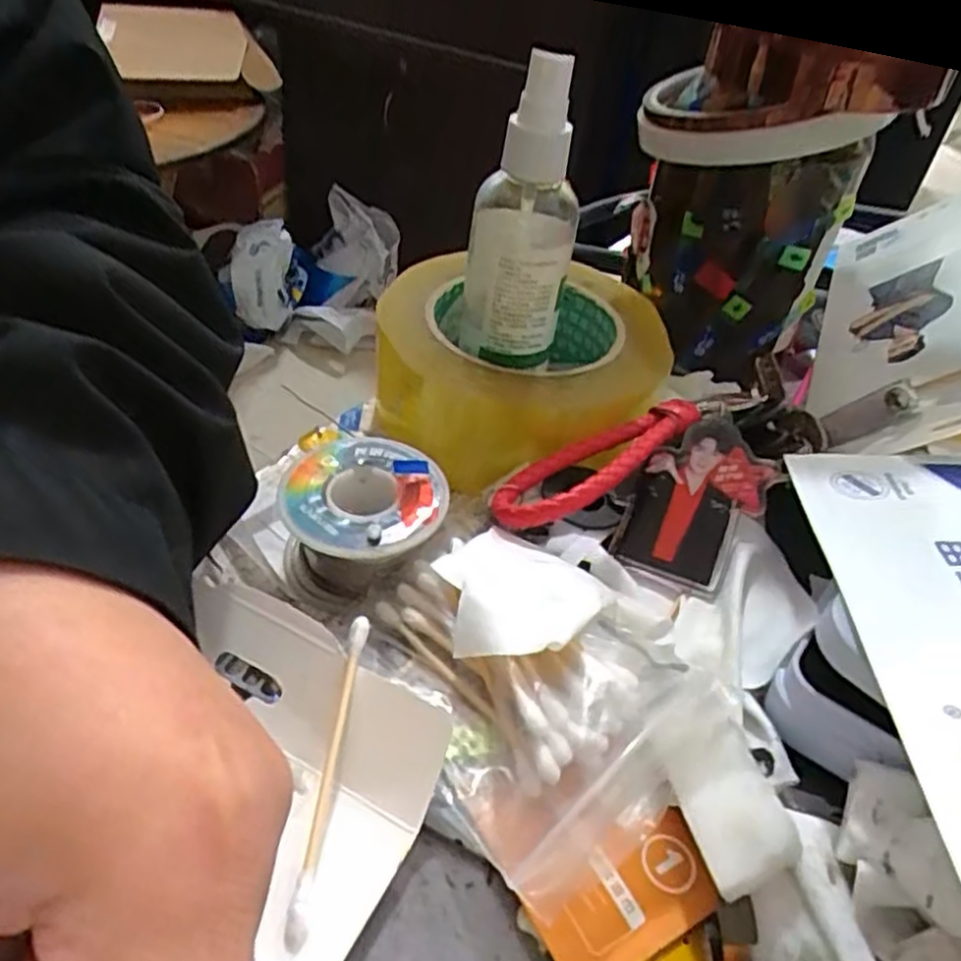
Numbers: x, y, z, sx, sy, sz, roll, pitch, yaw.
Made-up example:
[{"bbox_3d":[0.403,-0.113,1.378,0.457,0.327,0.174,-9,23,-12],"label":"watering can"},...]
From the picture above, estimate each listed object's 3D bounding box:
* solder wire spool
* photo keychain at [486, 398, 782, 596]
[{"bbox_3d":[-0.039,0.014,0.246,0.051,0.034,0.052,4,42,-4],"label":"solder wire spool"},{"bbox_3d":[0.075,0.006,0.251,0.039,0.005,0.069,22,65,33],"label":"photo keychain"}]

